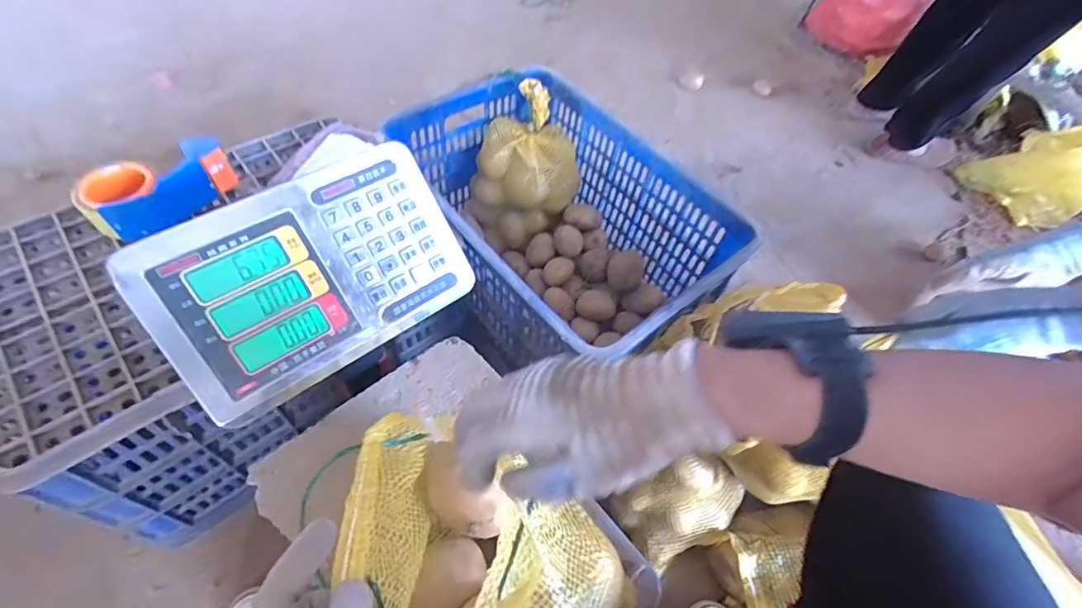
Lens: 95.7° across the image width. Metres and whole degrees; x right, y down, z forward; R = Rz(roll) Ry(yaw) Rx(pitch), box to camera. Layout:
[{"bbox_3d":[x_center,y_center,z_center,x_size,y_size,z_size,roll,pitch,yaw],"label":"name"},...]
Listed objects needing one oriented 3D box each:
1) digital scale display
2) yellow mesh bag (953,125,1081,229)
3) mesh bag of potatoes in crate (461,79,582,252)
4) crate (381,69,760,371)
[{"bbox_3d":[-0.204,-0.025,0.452,0.253,0.065,0.162,-34,107,-24],"label":"digital scale display"},{"bbox_3d":[1.225,-0.338,1.198,0.138,0.221,0.241,-12,57,-13],"label":"yellow mesh bag"},{"bbox_3d":[-0.023,-0.243,0.884,0.183,0.216,0.183,13,55,2],"label":"mesh bag of potatoes in crate"},{"bbox_3d":[0.023,-0.114,0.812,0.342,0.252,0.518,-29,63,-24],"label":"crate"}]

